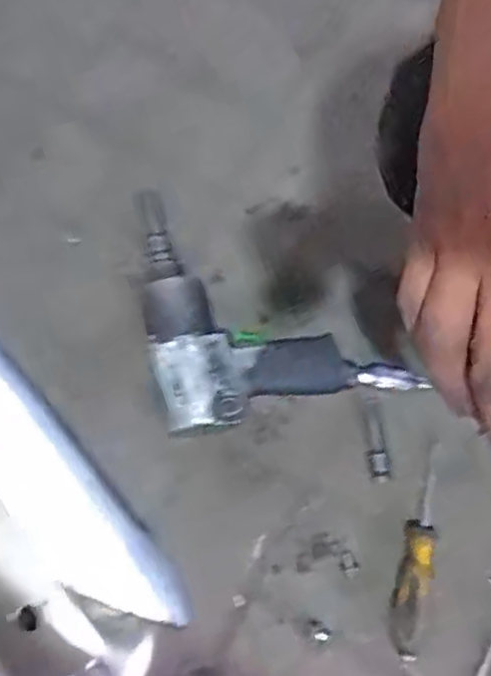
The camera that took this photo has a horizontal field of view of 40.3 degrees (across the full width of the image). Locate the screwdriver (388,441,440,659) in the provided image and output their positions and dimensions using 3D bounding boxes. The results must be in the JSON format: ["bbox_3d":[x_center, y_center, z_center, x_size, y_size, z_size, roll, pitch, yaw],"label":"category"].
[{"bbox_3d":[0.157,0.189,0.603,0.030,0.027,0.185,14,75,2],"label":"screwdriver"}]

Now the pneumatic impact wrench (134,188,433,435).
[{"bbox_3d":[0.021,-0.044,0.636,0.231,0.067,0.236,-11,76,-4],"label":"pneumatic impact wrench"}]

